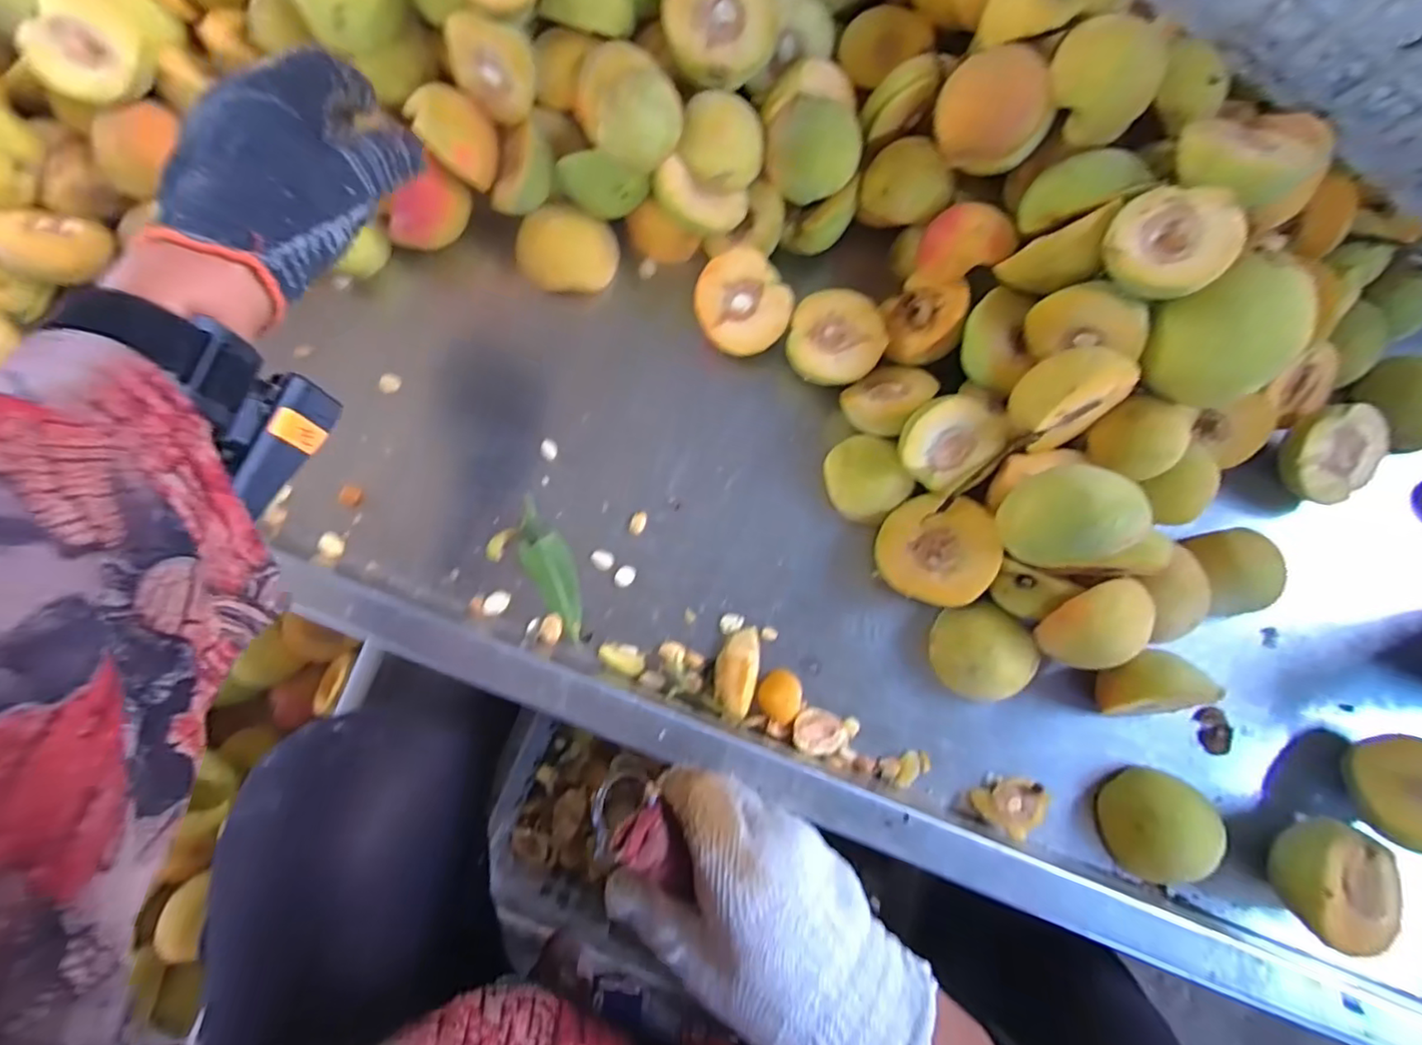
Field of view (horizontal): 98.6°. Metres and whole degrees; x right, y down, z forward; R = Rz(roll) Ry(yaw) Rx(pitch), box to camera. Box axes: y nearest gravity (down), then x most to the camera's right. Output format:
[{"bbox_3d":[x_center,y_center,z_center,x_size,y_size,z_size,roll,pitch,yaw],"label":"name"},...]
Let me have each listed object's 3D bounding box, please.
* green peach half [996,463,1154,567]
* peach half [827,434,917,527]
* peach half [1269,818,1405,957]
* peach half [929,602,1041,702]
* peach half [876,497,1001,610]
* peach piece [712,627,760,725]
[{"bbox_3d":[0.195,-0.004,0.337,0.035,0.071,0.052,0,74,-46],"label":"green peach half"},{"bbox_3d":[0.104,-0.031,0.412,0.046,0.026,0.060,-27,81,-6],"label":"peach half"},{"bbox_3d":[0.349,0.201,0.345,0.060,0.049,0.063,-5,79,-3],"label":"peach half"},{"bbox_3d":[0.173,0.082,0.388,0.054,0.033,0.057,0,79,-2],"label":"peach half"},{"bbox_3d":[0.148,0.020,0.398,0.071,0.027,0.071,-8,66,18],"label":"peach half"},{"bbox_3d":[0.017,0.096,0.391,0.027,0.022,0.057,10,79,0],"label":"peach piece"}]

